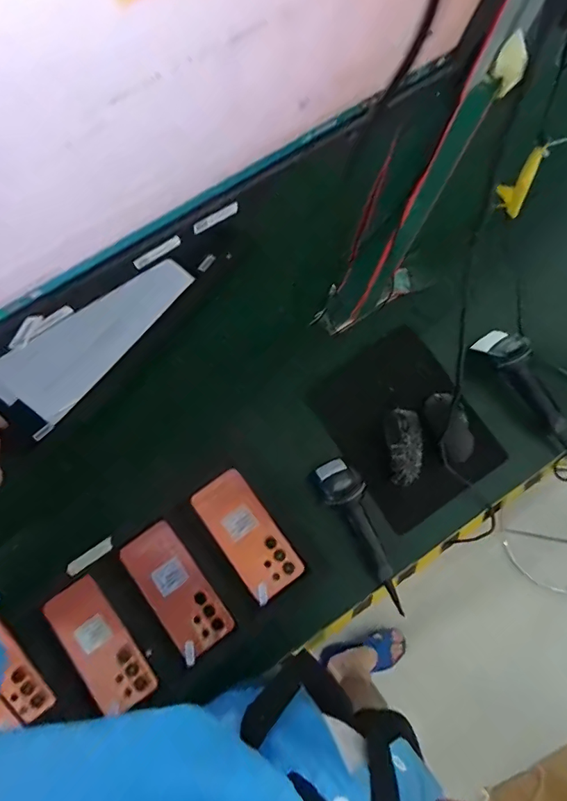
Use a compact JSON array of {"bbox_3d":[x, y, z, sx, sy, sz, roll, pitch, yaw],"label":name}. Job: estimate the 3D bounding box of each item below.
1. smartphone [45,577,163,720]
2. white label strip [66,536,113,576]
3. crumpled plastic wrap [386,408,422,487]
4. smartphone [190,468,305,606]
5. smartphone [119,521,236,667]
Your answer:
[{"bbox_3d":[-0.235,0.313,0.577,0.070,0.013,0.166,-37,82,-7],"label":"smartphone"},{"bbox_3d":[-0.253,0.205,0.591,0.064,0.004,0.016,-33,81,-12],"label":"white label strip"},{"bbox_3d":[0.178,0.067,0.665,0.046,0.025,0.110,-2,80,-1],"label":"crumpled plastic wrap"},{"bbox_3d":[-0.049,0.181,0.609,0.077,0.009,0.168,-35,82,-7],"label":"smartphone"},{"bbox_3d":[-0.141,0.249,0.594,0.076,0.011,0.169,-37,82,-7],"label":"smartphone"}]

